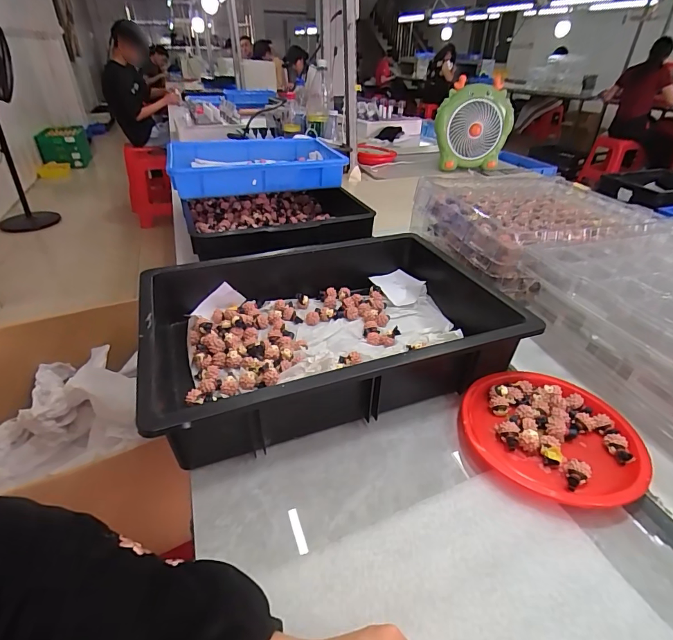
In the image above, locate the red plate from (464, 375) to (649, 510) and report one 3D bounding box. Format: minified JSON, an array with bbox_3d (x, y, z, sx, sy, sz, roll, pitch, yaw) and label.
[{"bbox_3d":[0.241,0.119,0.444,0.176,0.021,0.173,2,34,-1],"label":"red plate"}]

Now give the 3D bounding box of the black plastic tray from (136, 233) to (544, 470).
[{"bbox_3d":[0.007,0.000,0.547,0.491,0.089,0.313,-11,36,-20],"label":"black plastic tray"}]

